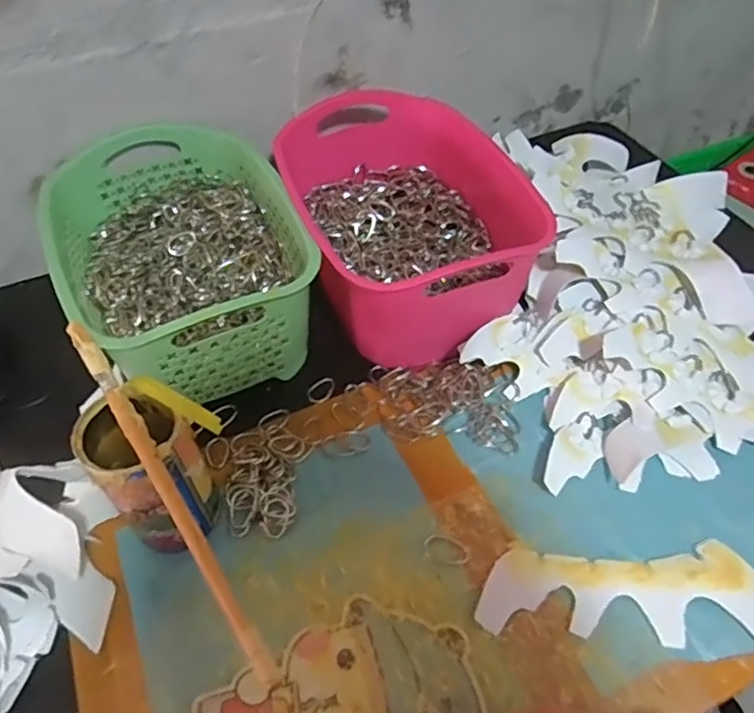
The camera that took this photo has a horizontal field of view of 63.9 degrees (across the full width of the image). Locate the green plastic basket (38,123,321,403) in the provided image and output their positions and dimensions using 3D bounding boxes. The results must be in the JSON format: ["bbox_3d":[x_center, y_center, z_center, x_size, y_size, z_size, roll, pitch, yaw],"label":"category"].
[{"bbox_3d":[-0.173,-0.085,0.550,0.191,0.118,0.262,-19,53,-14],"label":"green plastic basket"}]

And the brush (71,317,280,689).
[{"bbox_3d":[-0.125,0.063,0.343,0.012,0.006,0.268,-30,57,-22],"label":"brush"}]

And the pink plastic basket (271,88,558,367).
[{"bbox_3d":[0.020,-0.128,0.578,0.196,0.122,0.280,-16,52,-12],"label":"pink plastic basket"}]

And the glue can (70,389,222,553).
[{"bbox_3d":[-0.147,0.078,0.408,0.070,0.127,0.063,-22,54,-17],"label":"glue can"}]

